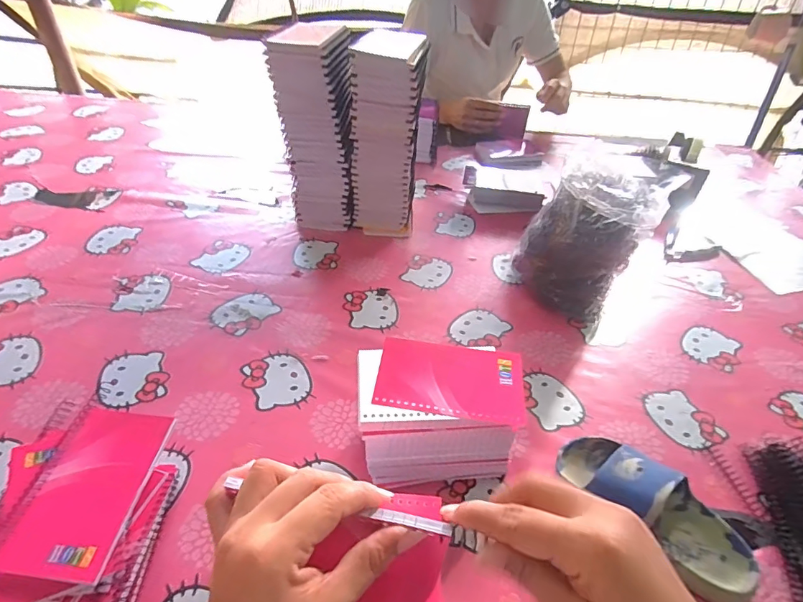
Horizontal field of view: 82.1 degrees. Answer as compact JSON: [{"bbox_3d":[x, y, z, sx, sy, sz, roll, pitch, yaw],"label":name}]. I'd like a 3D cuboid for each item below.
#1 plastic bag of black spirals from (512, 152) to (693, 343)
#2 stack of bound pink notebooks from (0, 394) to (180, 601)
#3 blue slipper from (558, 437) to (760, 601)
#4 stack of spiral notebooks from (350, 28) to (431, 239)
[{"bbox_3d":[0.263,-0.091,0.643,0.151,0.197,0.144,-30,51,-33],"label":"plastic bag of black spirals"},{"bbox_3d":[-0.264,0.184,0.371,0.125,0.077,0.192,3,41,-1],"label":"stack of bound pink notebooks"},{"bbox_3d":[0.235,0.186,0.425,0.076,0.064,0.174,-30,51,-33],"label":"blue slipper"},{"bbox_3d":[-0.021,-0.248,0.727,0.095,0.286,0.100,9,41,5],"label":"stack of spiral notebooks"}]

